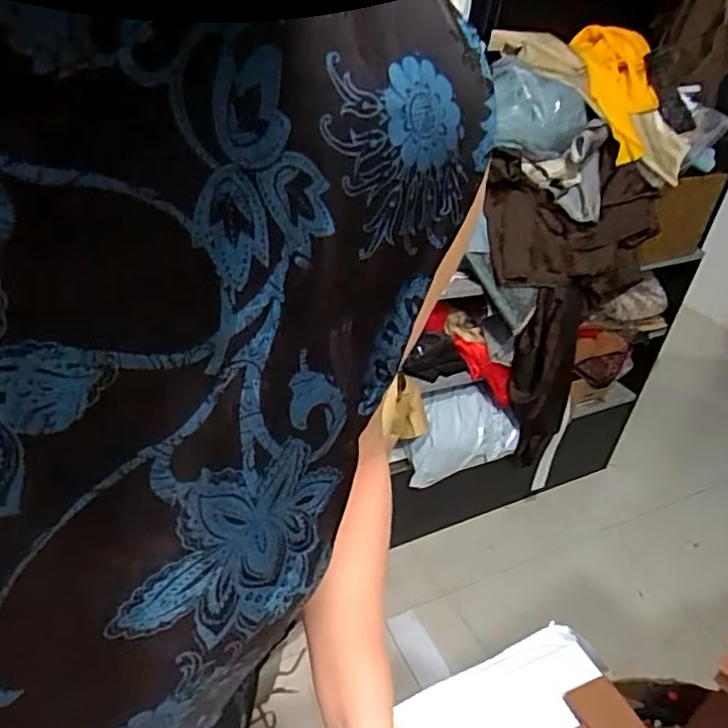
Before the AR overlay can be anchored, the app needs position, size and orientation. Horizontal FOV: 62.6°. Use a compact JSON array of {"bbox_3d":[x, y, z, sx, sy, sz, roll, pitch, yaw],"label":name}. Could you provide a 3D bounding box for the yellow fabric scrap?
[{"bbox_3d":[0.559,-0.620,1.324,0.167,0.055,0.366,3,70,-7],"label":"yellow fabric scrap"}]

